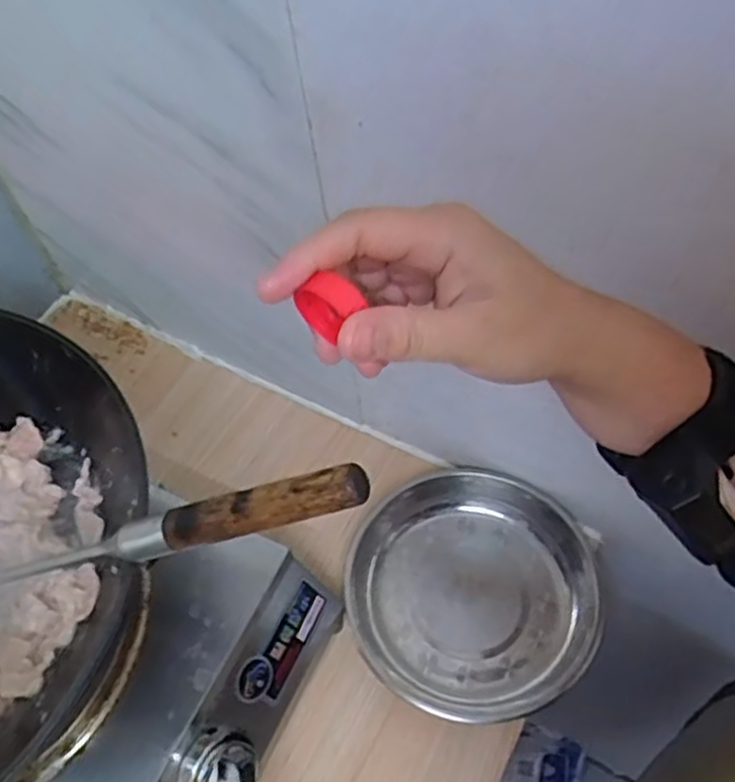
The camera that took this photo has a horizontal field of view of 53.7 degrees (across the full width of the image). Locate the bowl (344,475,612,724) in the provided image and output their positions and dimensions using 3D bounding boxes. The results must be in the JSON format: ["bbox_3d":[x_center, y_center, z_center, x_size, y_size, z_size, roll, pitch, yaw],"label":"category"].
[{"bbox_3d":[0.091,0.170,0.621,0.211,0.043,0.201,-2,55,3],"label":"bowl"}]

